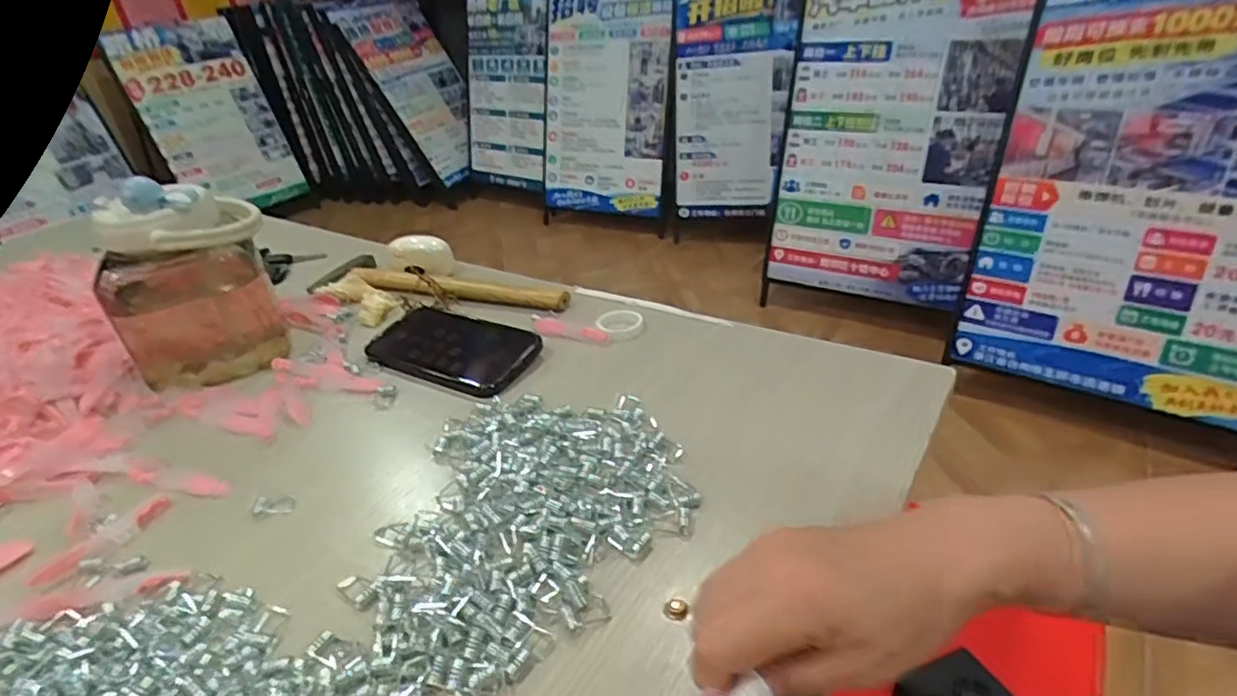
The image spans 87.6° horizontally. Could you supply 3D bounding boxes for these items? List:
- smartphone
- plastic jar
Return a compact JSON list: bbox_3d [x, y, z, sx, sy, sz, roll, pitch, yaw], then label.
[{"bbox_3d":[-0.138,-0.005,0.538,0.155,0.009,0.083,15,38,30],"label":"smartphone"},{"bbox_3d":[-0.362,-0.068,0.543,0.124,0.152,0.120,-17,34,-16],"label":"plastic jar"}]

